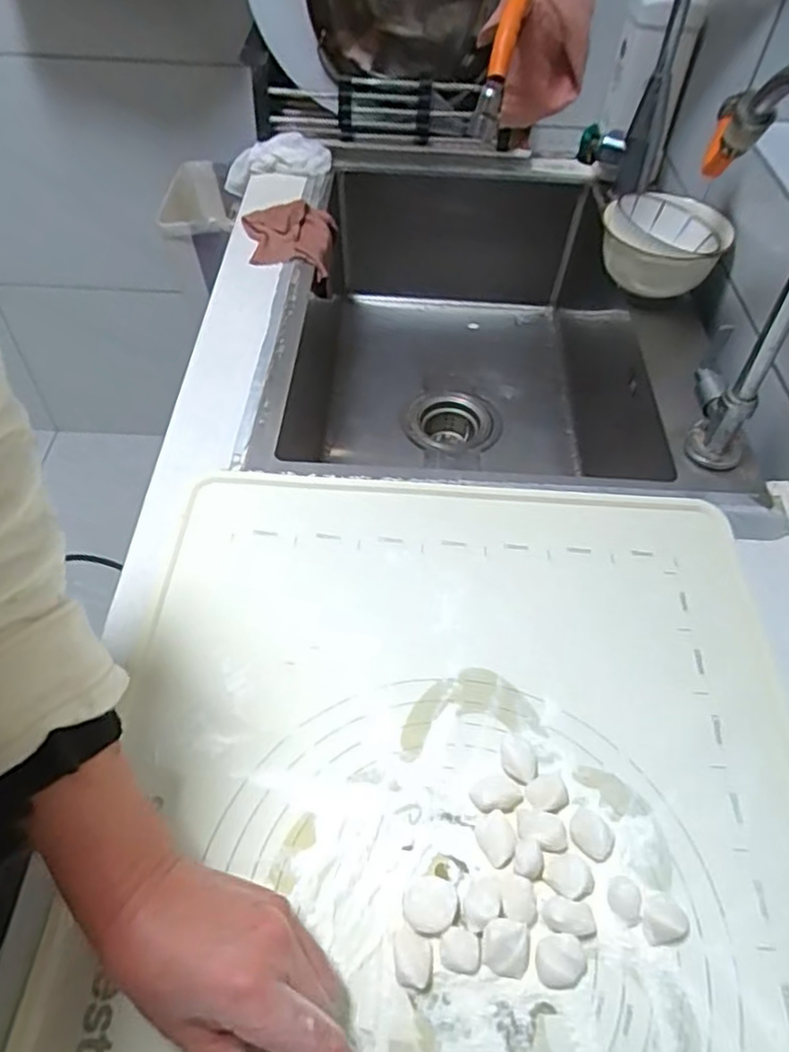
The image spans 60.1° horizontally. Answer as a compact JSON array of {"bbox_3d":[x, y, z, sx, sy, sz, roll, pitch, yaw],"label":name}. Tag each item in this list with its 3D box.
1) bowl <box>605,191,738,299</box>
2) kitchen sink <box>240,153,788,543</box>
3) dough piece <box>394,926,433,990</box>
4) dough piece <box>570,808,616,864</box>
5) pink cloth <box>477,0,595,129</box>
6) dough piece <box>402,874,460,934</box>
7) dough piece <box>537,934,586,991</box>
[{"bbox_3d":[0.288,-0.301,0.741,0.125,0.075,0.125,2,52,-2],"label":"bowl"},{"bbox_3d":[0.092,-0.201,0.859,0.491,0.236,0.657,4,52,1],"label":"kitchen sink"},{"bbox_3d":[0.010,0.230,0.363,0.019,0.011,0.028,-4,53,-6],"label":"dough piece"},{"bbox_3d":[0.118,0.182,0.405,0.028,0.009,0.025,37,59,22],"label":"dough piece"},{"bbox_3d":[0.129,-0.438,0.638,0.099,0.121,0.099,10,52,6],"label":"pink cloth"},{"bbox_3d":[0.020,0.210,0.377,0.029,0.011,0.029,2,52,-2],"label":"dough piece"},{"bbox_3d":[0.090,0.233,0.364,0.028,0.015,0.024,7,52,2],"label":"dough piece"}]

